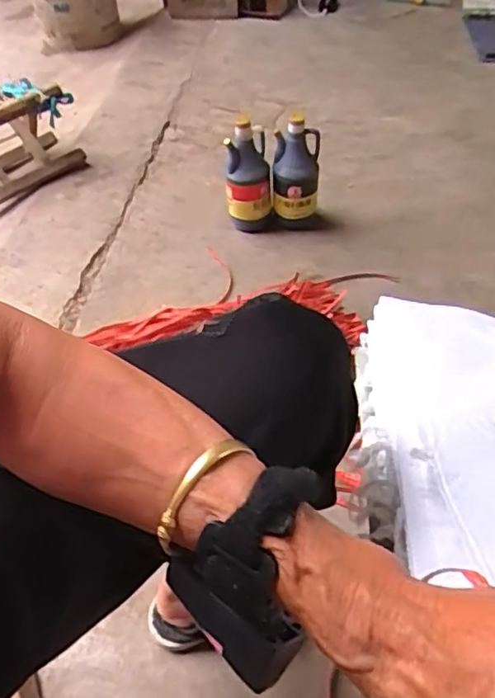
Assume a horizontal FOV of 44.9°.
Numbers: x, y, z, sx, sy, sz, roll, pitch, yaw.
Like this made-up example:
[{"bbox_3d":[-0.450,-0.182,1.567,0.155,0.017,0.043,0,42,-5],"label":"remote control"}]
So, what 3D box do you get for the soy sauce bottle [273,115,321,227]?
[{"bbox_3d":[0.087,-0.313,1.091,0.080,0.204,0.074,3,48,6],"label":"soy sauce bottle"}]

